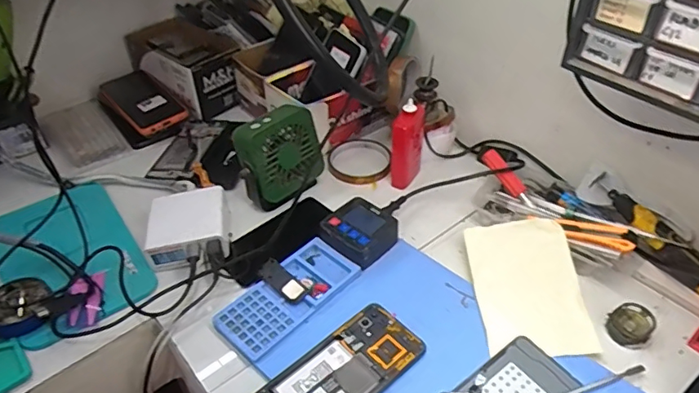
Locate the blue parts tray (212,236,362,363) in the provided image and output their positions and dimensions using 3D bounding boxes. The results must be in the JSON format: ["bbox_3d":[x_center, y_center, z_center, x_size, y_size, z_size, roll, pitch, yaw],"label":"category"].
[{"bbox_3d":[-0.063,0.101,0.538,0.070,0.013,0.154,32,51,32],"label":"blue parts tray"}]

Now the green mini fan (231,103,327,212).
[{"bbox_3d":[-0.088,-0.049,0.638,0.102,0.112,0.042,-33,33,-27],"label":"green mini fan"}]

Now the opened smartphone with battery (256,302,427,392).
[{"bbox_3d":[-0.009,0.163,0.470,0.161,0.012,0.074,-31,49,-29],"label":"opened smartphone with battery"}]

